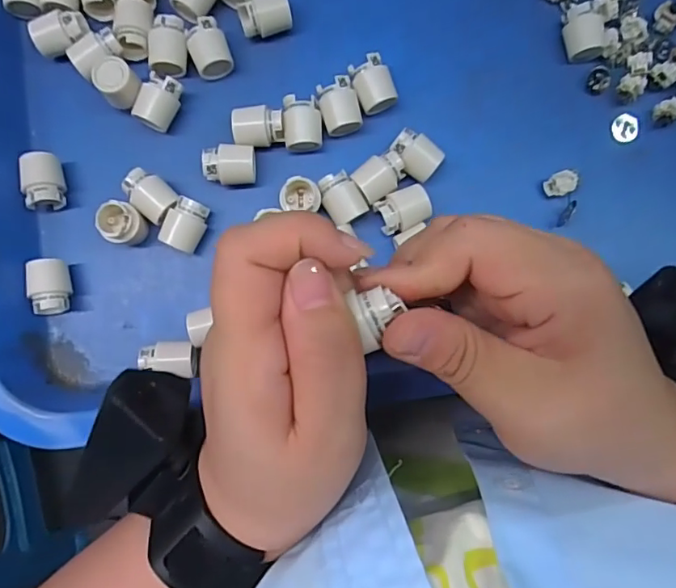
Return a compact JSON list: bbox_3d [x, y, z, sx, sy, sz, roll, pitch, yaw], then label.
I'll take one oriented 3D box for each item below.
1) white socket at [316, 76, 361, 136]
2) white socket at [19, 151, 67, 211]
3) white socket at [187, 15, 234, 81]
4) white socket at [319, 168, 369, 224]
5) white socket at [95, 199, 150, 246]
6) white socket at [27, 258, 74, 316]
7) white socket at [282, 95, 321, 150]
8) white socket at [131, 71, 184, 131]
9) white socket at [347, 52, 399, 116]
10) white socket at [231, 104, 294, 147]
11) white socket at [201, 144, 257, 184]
[{"bbox_3d":[0.001,-0.101,0.294,0.020,0.020,0.029,-17,85,-5],"label":"white socket"},{"bbox_3d":[-0.160,-0.062,0.291,0.019,0.021,0.029,-9,84,-4],"label":"white socket"},{"bbox_3d":[-0.071,-0.135,0.297,0.021,0.018,0.027,-23,85,-6],"label":"white socket"},{"bbox_3d":[0.002,-0.051,0.291,0.020,0.025,0.027,-33,86,-6],"label":"white socket"},{"bbox_3d":[-0.113,-0.037,0.286,0.022,0.027,0.021,0,83,-3],"label":"white socket"},{"bbox_3d":[-0.154,-0.004,0.286,0.019,0.021,0.030,-4,84,-4],"label":"white socket"},{"bbox_3d":[-0.019,-0.092,0.294,0.020,0.020,0.028,0,83,-3],"label":"white socket"},{"bbox_3d":[-0.098,-0.104,0.293,0.019,0.021,0.028,25,83,0],"label":"white socket"},{"bbox_3d":[0.019,-0.114,0.296,0.021,0.022,0.029,-23,85,-6],"label":"white socket"},{"bbox_3d":[-0.041,-0.090,0.294,0.030,0.026,0.020,2,83,-3],"label":"white socket"},{"bbox_3d":[-0.058,-0.069,0.290,0.027,0.021,0.020,-2,84,-4],"label":"white socket"}]

